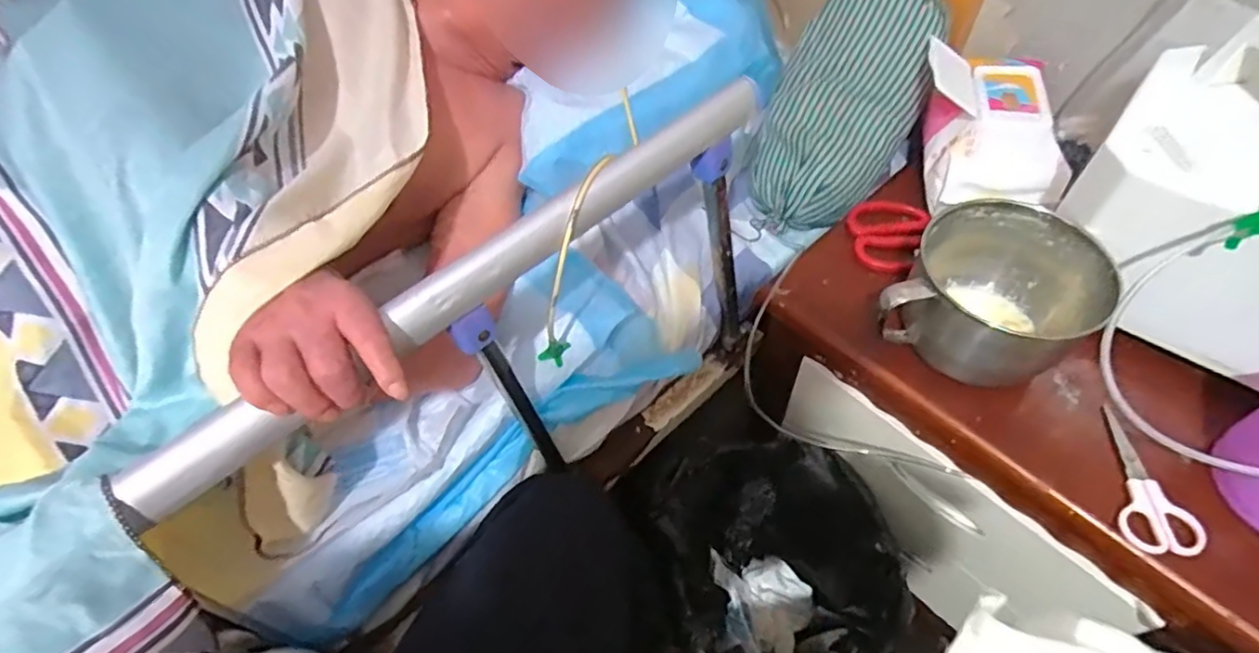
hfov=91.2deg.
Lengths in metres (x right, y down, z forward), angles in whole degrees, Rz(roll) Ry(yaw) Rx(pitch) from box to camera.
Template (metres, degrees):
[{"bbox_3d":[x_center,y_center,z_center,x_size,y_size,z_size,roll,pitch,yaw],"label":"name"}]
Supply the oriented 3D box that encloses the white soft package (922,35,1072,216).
[{"bbox_3d":[0.350,-0.204,0.607,0.125,0.087,0.177,6,55,7],"label":"white soft package"}]

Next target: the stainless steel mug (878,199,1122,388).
[{"bbox_3d":[0.294,-0.027,0.517,0.149,0.097,0.125,17,57,15],"label":"stainless steel mug"}]

